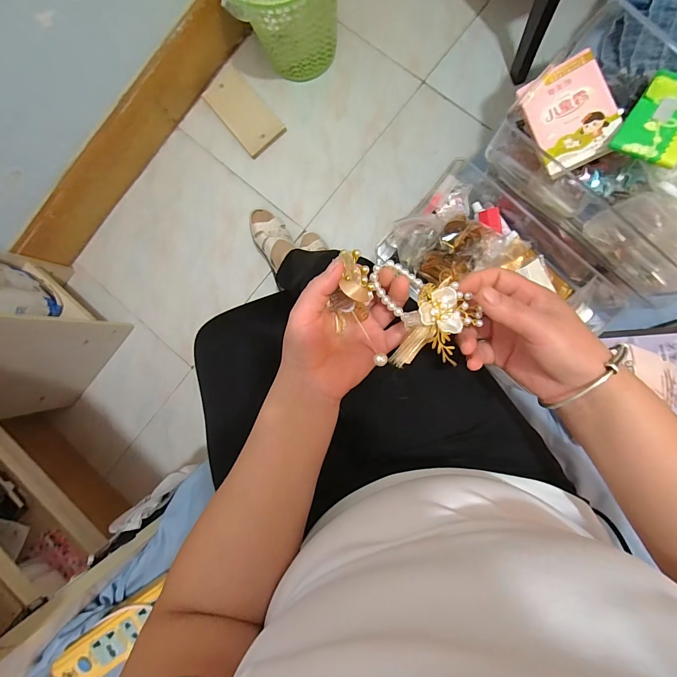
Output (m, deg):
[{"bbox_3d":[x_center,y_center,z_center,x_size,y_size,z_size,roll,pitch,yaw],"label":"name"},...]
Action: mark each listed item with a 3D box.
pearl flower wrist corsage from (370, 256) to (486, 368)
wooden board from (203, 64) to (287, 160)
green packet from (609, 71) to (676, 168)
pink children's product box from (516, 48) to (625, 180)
[{"bbox_3d":[0.073,-0.025,0.280,0.077,0.025,0.089,-12,87,7],"label":"pearl flower wrist corsage"},{"bbox_3d":[-0.267,-0.635,0.972,0.121,0.012,0.244,-40,84,5],"label":"wooden board"},{"bbox_3d":[0.289,-0.195,0.308,0.056,0.014,0.098,38,82,19],"label":"green packet"},{"bbox_3d":[0.225,-0.217,0.341,0.065,0.018,0.098,-18,82,28],"label":"pink children's product box"}]

